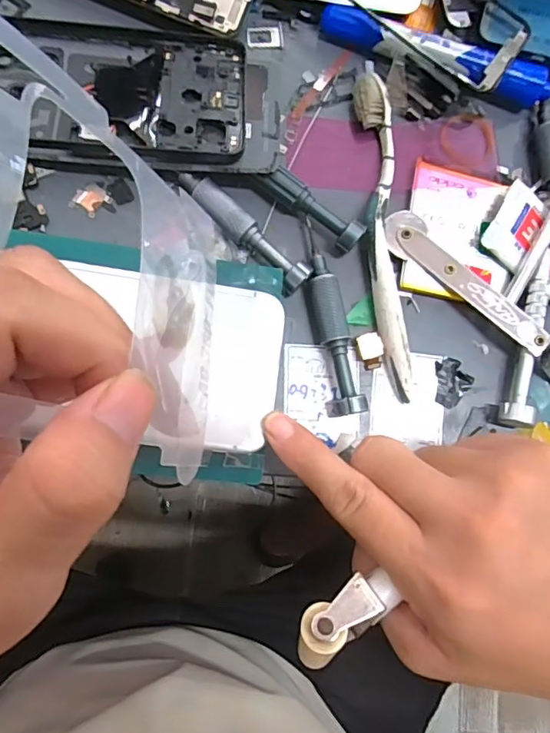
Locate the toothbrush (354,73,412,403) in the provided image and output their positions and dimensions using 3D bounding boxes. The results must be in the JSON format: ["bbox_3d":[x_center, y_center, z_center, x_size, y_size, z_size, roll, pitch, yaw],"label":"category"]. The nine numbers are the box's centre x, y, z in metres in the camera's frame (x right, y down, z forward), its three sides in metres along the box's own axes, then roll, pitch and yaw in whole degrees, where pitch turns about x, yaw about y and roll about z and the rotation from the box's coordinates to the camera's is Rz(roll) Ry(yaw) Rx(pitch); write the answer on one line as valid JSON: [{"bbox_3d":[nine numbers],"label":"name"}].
[{"bbox_3d":[0.059,-0.072,0.281,0.021,0.009,0.176,-2,82,-9],"label":"toothbrush"}]

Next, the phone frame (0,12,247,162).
[{"bbox_3d":[-0.097,-0.144,0.269,0.161,0.009,0.077,4,74,-5],"label":"phone frame"}]

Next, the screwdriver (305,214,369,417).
[{"bbox_3d":[0.029,-0.027,0.271,0.016,0.013,0.103,-10,83,-10],"label":"screwdriver"}]

